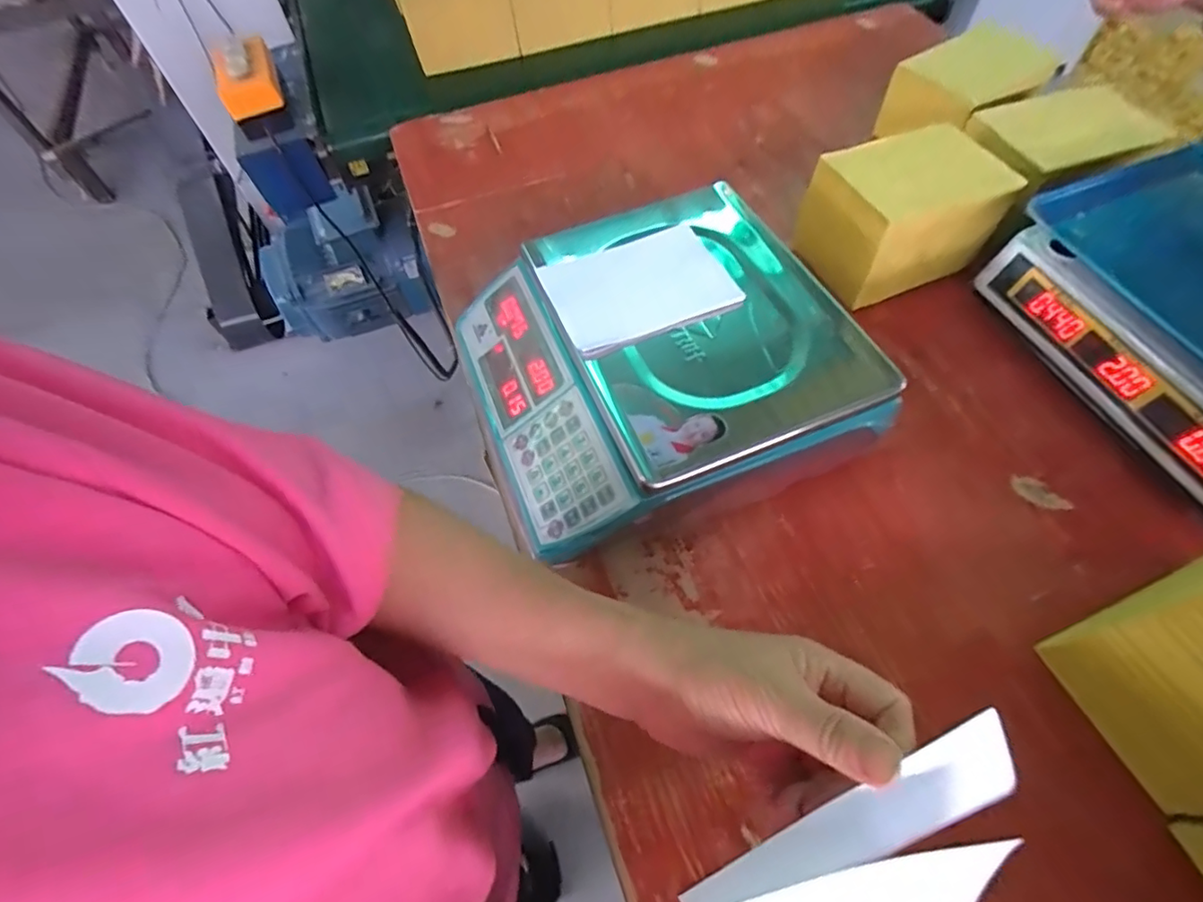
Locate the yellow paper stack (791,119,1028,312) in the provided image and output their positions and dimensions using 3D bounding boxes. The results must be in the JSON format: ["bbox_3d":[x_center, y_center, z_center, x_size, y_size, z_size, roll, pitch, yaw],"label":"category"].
[{"bbox_3d":[0.316,-0.254,0.606,0.177,0.104,0.124,-20,61,-8],"label":"yellow paper stack"}]

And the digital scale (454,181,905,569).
[{"bbox_3d":[0.040,-0.092,0.514,0.319,0.087,0.307,-21,61,-8],"label":"digital scale"}]

